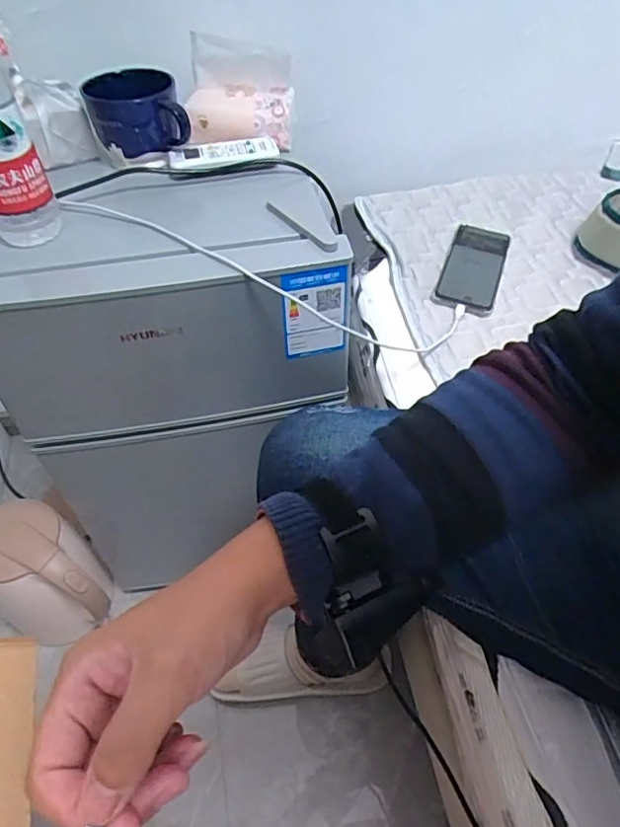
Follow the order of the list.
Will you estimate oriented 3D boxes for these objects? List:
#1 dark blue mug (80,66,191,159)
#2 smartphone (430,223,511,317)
[{"bbox_3d":[-0.202,-0.346,0.641,0.097,0.064,0.104,-18,51,-13],"label":"dark blue mug"},{"bbox_3d":[0.219,-0.199,0.743,0.076,0.017,0.172,15,52,14],"label":"smartphone"}]

